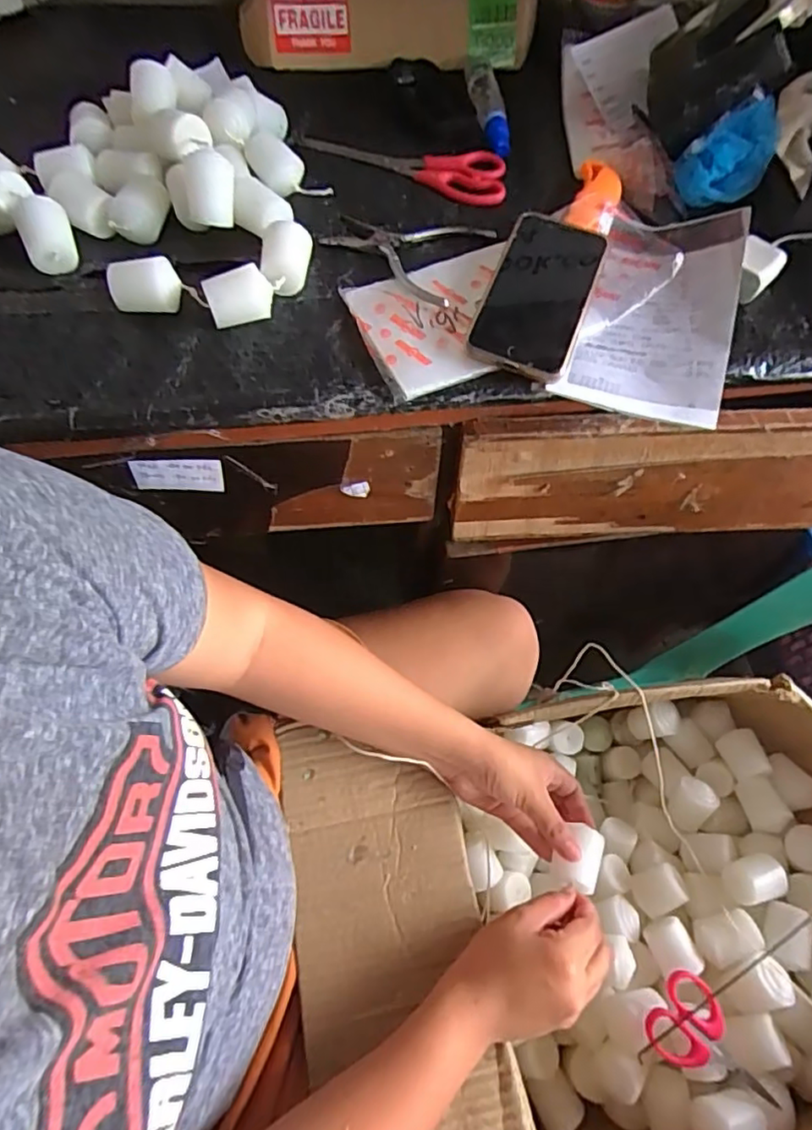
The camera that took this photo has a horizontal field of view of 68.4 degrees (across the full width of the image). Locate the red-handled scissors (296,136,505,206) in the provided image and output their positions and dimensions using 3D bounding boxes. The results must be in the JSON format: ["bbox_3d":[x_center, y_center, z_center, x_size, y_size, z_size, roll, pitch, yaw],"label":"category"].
[{"bbox_3d":[0.000,-0.382,0.557,0.201,0.013,0.059,24,64,10],"label":"red-handled scissors"}]

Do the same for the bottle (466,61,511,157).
[{"bbox_3d":[0.079,-0.449,0.583,0.030,0.035,0.106,-6,63,-6],"label":"bottle"}]

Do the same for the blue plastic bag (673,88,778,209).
[{"bbox_3d":[0.279,-0.350,0.516,0.092,0.023,0.063,-35,90,19],"label":"blue plastic bag"}]

